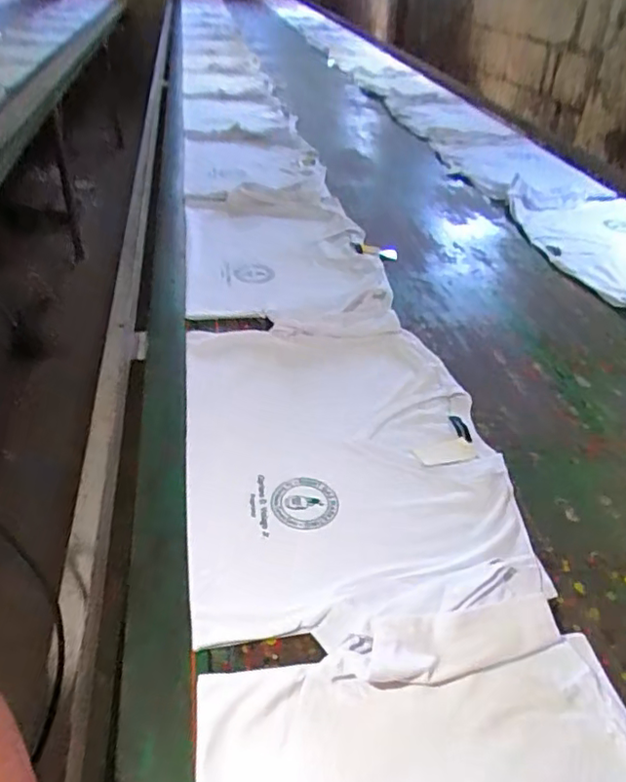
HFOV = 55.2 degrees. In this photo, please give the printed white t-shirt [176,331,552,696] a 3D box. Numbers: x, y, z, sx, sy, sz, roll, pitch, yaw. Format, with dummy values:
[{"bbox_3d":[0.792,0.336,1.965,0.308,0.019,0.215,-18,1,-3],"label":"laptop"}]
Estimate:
[{"bbox_3d":[0.033,0.078,0.718,0.361,0.017,0.541,-4,39,-9],"label":"printed white t-shirt"}]

